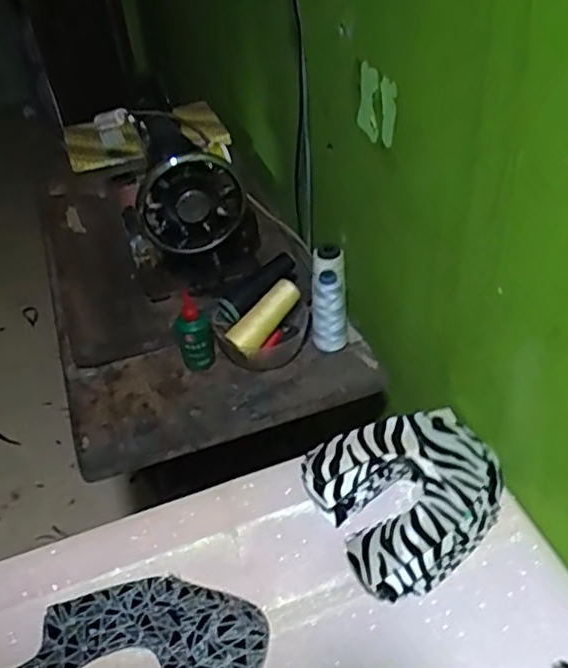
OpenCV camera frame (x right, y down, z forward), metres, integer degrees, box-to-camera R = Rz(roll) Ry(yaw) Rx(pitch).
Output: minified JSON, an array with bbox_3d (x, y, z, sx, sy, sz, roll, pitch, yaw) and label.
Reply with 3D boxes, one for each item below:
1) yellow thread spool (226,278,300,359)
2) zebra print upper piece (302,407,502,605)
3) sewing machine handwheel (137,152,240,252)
[{"bbox_3d":[-0.025,-0.023,0.846,0.038,0.036,0.116,29,66,32],"label":"yellow thread spool"},{"bbox_3d":[0.128,0.153,0.664,0.185,0.077,0.169,-20,44,-17],"label":"zebra print upper piece"},{"bbox_3d":[-0.120,-0.171,0.849,0.132,0.122,0.038,-15,43,-12],"label":"sewing machine handwheel"}]

